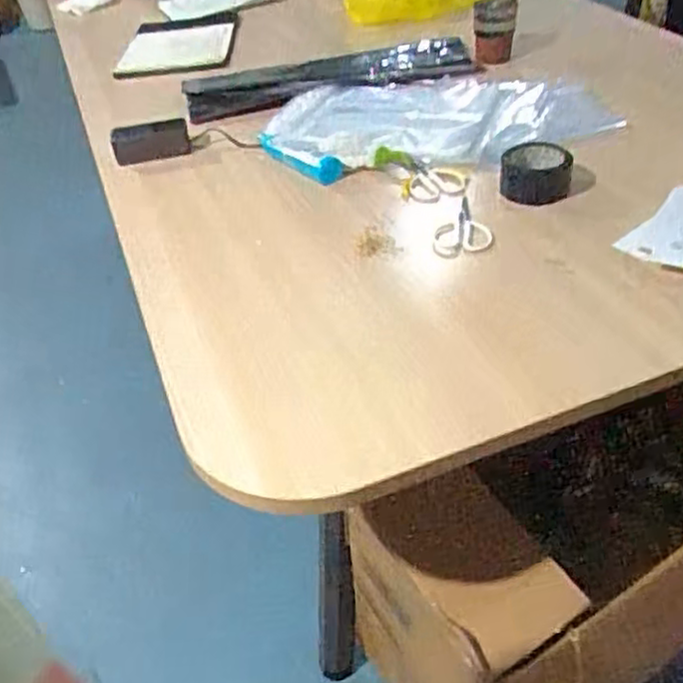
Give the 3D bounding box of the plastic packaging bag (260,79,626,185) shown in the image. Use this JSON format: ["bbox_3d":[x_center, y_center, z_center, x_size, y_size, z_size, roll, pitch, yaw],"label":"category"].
[{"bbox_3d":[0.170,-0.392,1.275,0.606,0.043,0.354,-5,41,1],"label":"plastic packaging bag"}]

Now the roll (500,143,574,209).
[{"bbox_3d":[0.289,-0.252,1.076,0.104,0.046,0.110,5,42,13],"label":"roll"}]

